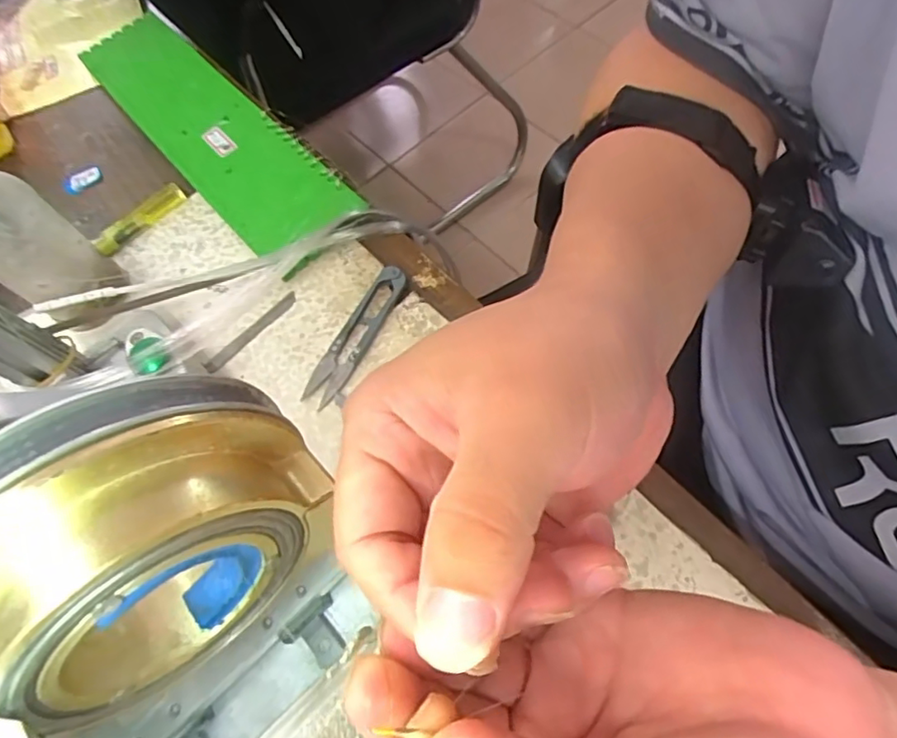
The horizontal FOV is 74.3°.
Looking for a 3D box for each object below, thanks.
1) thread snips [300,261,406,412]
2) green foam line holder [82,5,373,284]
[{"bbox_3d":[-0.058,-0.023,0.374,0.022,0.013,0.101,26,71,20],"label":"thread snips"},{"bbox_3d":[-0.193,-0.197,0.474,0.079,0.022,0.338,-40,65,-11],"label":"green foam line holder"}]

